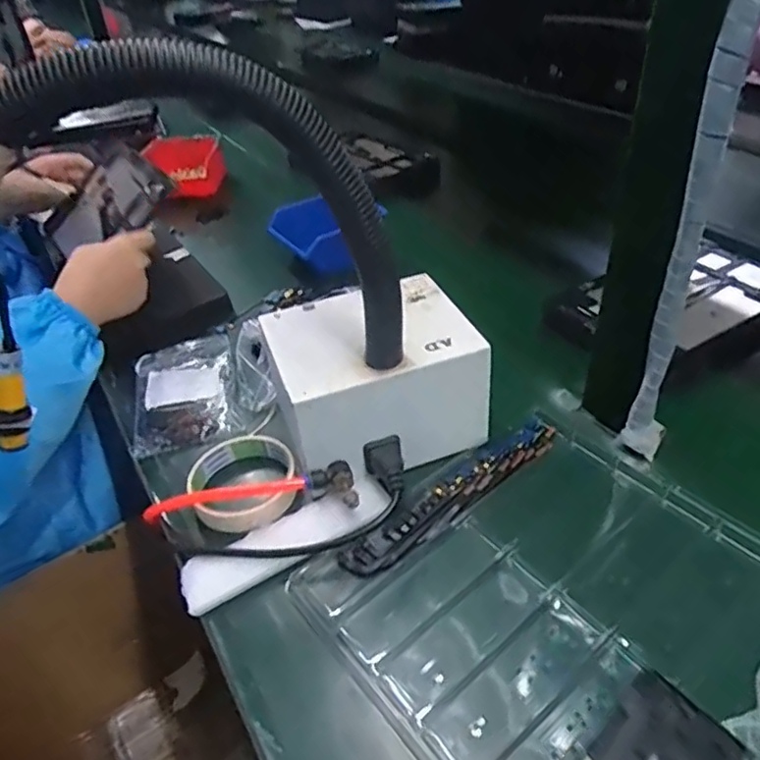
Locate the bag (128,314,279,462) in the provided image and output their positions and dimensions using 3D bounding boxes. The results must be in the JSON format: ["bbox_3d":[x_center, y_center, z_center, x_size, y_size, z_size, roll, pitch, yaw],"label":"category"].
[{"bbox_3d":[-0.178,0.001,0.613,0.134,0.029,0.150,-14,42,-8],"label":"bag"}]

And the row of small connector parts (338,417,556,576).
[{"bbox_3d":[0.062,0.088,0.483,0.209,0.011,0.031,-32,47,-25],"label":"row of small connector parts"}]

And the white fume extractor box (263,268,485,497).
[{"bbox_3d":[-0.007,-0.002,0.519,0.157,0.104,0.132,-17,41,-12],"label":"white fume extractor box"}]

